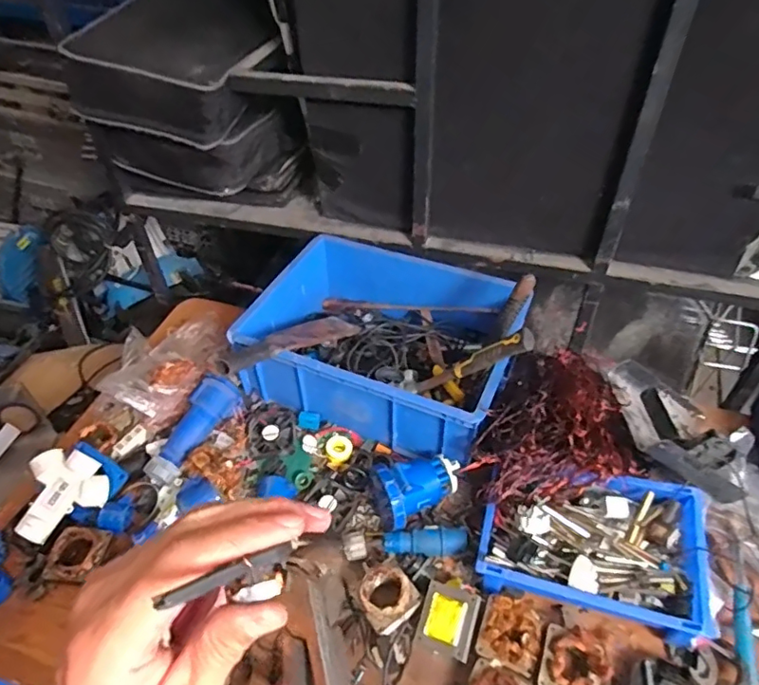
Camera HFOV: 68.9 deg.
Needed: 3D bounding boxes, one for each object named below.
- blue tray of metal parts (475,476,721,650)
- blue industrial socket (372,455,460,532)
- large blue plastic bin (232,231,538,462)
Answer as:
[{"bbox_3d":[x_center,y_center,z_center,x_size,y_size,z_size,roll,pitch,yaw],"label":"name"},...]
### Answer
[{"bbox_3d":[0.320,0.298,0.839,0.323,0.077,0.208,11,46,12],"label":"blue tray of metal parts"},{"bbox_3d":[0.066,0.239,0.917,0.141,0.114,0.093,-20,48,-19],"label":"blue industrial socket"},{"bbox_3d":[0.024,-0.017,1.094,0.477,0.194,0.397,19,48,19],"label":"large blue plastic bin"}]

